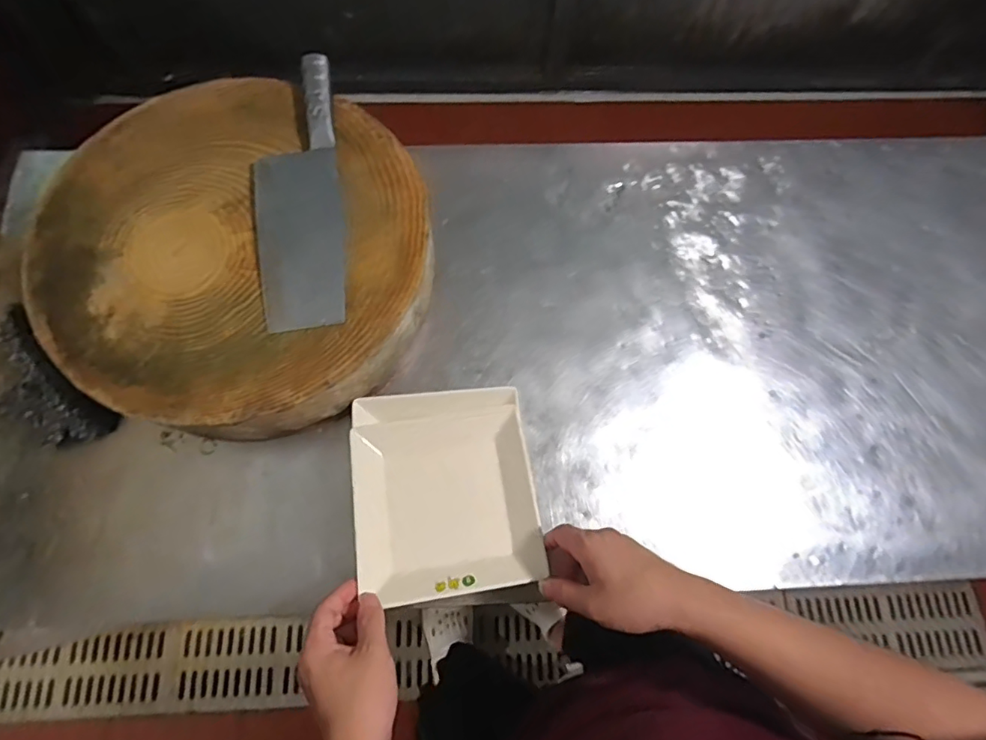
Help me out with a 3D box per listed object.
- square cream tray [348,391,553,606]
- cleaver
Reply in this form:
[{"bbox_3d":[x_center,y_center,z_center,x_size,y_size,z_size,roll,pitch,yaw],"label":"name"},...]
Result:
[{"bbox_3d":[-0.052,0.124,0.564,0.185,0.048,0.211,-9,75,-4],"label":"square cream tray"},{"bbox_3d":[-0.213,-0.197,0.574,0.092,0.022,0.314,-8,75,-4],"label":"cleaver"}]

